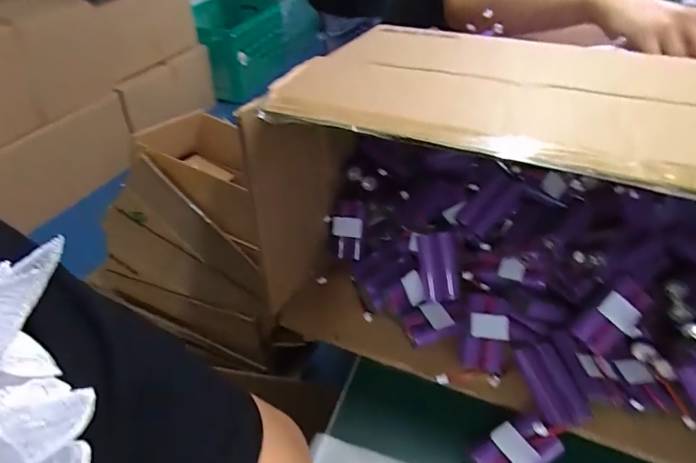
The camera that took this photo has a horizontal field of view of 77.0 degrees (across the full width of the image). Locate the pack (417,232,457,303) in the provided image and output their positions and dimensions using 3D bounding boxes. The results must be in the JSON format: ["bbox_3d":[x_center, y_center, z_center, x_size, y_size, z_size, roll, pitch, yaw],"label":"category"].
[{"bbox_3d":[0.087,0.034,0.420,0.029,0.064,0.017,-6,2,-10],"label":"pack"}]

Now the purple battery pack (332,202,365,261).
[{"bbox_3d":[0.000,-0.001,0.479,0.033,0.066,0.013,7,14,6],"label":"purple battery pack"}]

